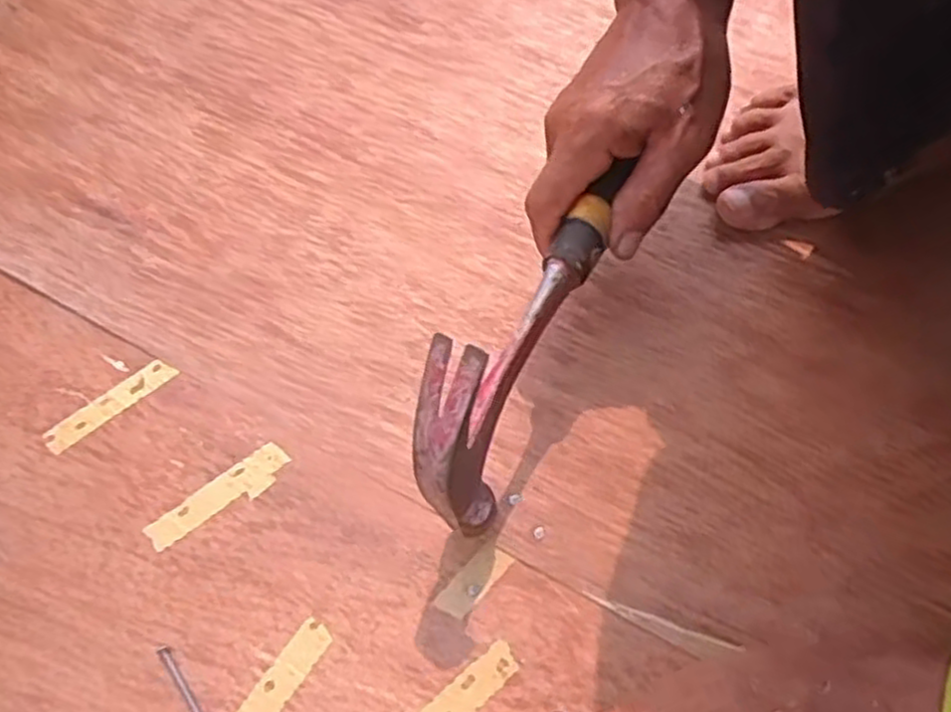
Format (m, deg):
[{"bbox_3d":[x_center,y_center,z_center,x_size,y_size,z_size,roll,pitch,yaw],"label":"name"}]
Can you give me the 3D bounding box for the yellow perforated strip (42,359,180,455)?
[{"bbox_3d":[-0.200,0.026,0.413,0.074,0.004,0.017,-37,68,-15],"label":"yellow perforated strip"}]

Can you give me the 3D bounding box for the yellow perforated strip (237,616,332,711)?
[{"bbox_3d":[-0.094,0.153,0.340,0.016,0.004,0.075,30,68,16],"label":"yellow perforated strip"}]

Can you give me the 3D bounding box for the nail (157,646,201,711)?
[{"bbox_3d":[-0.129,0.155,0.340,0.004,0.004,0.055,-36,67,-15],"label":"nail"}]

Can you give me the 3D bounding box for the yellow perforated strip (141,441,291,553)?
[{"bbox_3d":[-0.131,0.071,0.385,0.076,0.004,0.020,-34,67,-14],"label":"yellow perforated strip"}]

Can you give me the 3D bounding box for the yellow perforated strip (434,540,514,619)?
[{"bbox_3d":[-0.001,0.106,0.359,0.016,0.004,0.039,39,71,19],"label":"yellow perforated strip"}]

